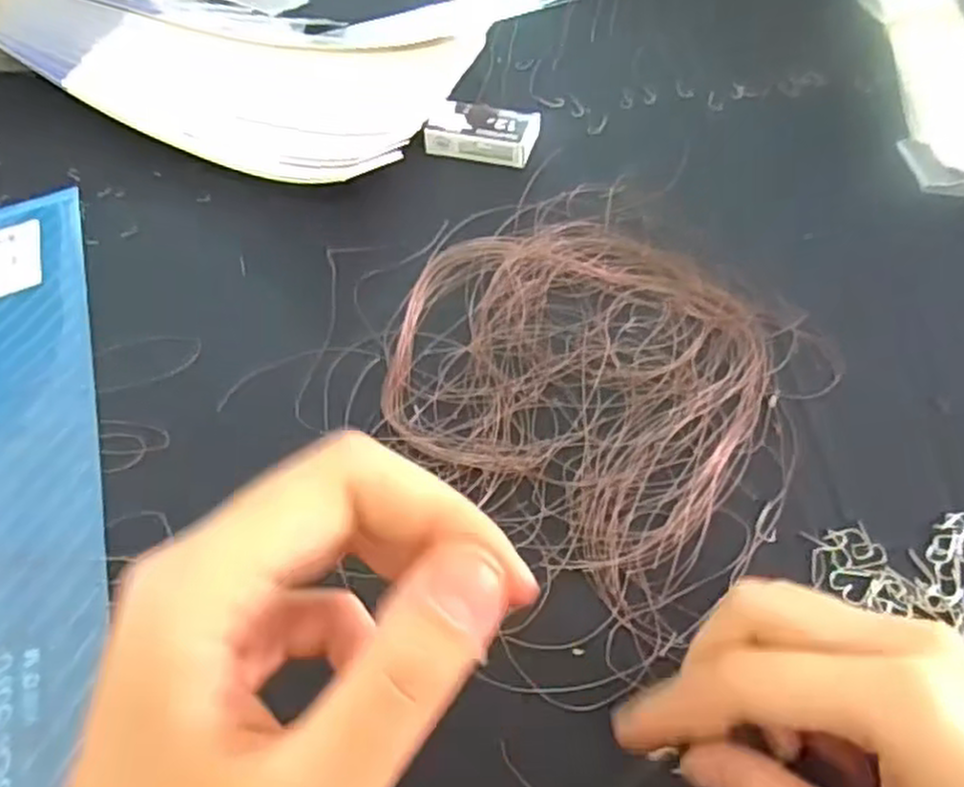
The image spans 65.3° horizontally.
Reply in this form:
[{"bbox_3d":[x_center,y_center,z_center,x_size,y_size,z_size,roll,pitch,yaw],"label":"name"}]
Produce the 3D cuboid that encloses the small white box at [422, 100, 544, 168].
[{"bbox_3d":[0.001,-0.143,0.413,0.058,0.016,0.033,11,55,10],"label":"small white box"}]

